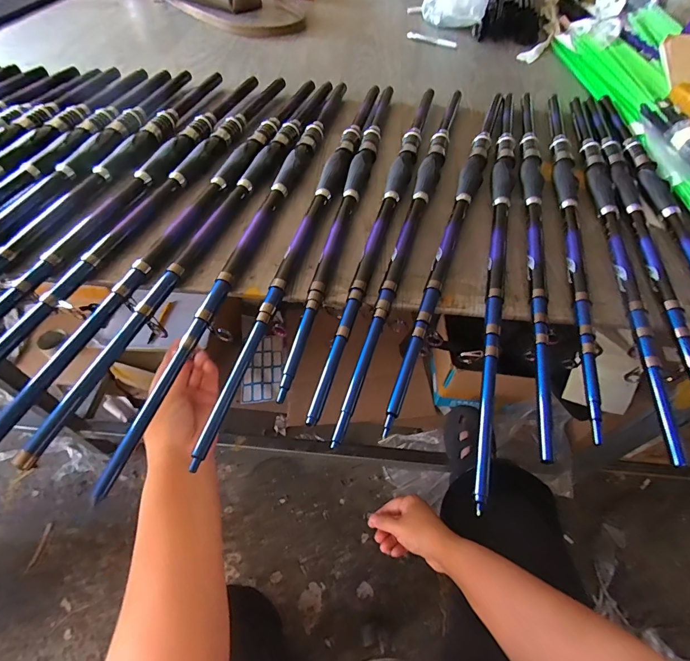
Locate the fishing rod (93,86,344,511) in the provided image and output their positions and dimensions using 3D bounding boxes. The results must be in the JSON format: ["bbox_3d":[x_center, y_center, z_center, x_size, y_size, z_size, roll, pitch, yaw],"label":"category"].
[{"bbox_3d":[-0.096,-0.161,0.501,0.026,0.024,0.722,13,55,8],"label":"fishing rod"}]

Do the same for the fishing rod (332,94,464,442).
[{"bbox_3d":[0.092,-0.161,0.506,0.027,0.022,0.657,16,55,10],"label":"fishing rod"}]

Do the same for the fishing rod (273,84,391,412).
[{"bbox_3d":[0.009,-0.190,0.524,0.024,0.022,0.630,11,54,7],"label":"fishing rod"}]

